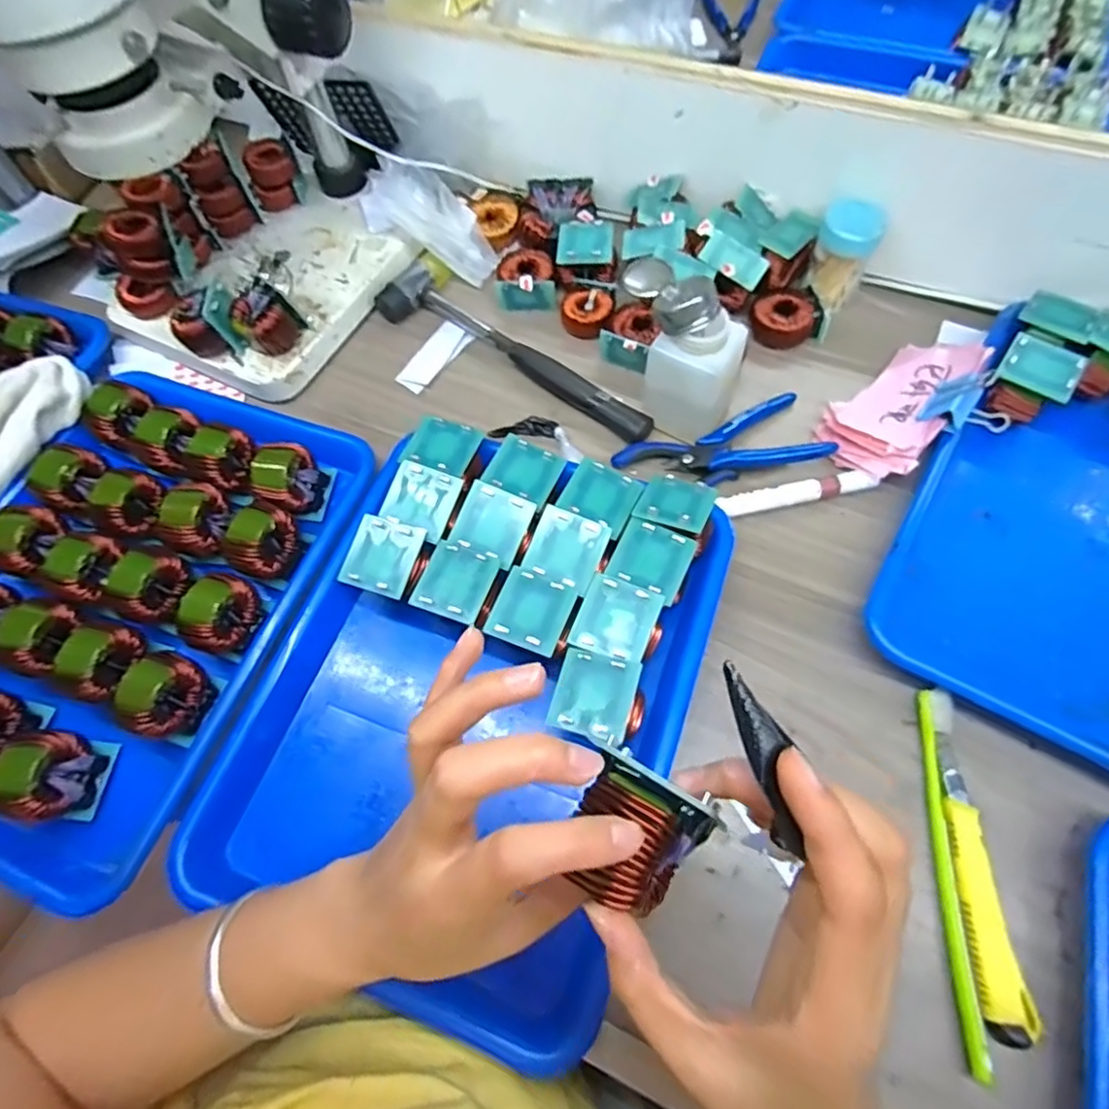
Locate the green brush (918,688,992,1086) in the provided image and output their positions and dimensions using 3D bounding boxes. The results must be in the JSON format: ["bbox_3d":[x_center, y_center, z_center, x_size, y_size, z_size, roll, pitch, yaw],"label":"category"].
[{"bbox_3d":[0.215,0.165,0.340,0.014,0.017,0.184,5,64,7],"label":"green brush"}]

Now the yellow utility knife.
[{"bbox_3d":[0.223,0.174,0.340,0.022,0.007,0.142,-9,62,16],"label":"yellow utility knife"}]

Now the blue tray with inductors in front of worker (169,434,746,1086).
[{"bbox_3d":[-0.049,0.076,0.385,0.249,0.049,0.328,17,66,12],"label":"blue tray with inductors in front of worker"}]

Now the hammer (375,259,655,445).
[{"bbox_3d":[-0.032,-0.167,0.520,0.266,0.032,0.051,32,70,18],"label":"hammer"}]

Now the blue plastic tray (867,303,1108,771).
[{"bbox_3d":[0.358,-0.001,0.400,0.244,0.033,0.273,28,69,16],"label":"blue plastic tray"}]

